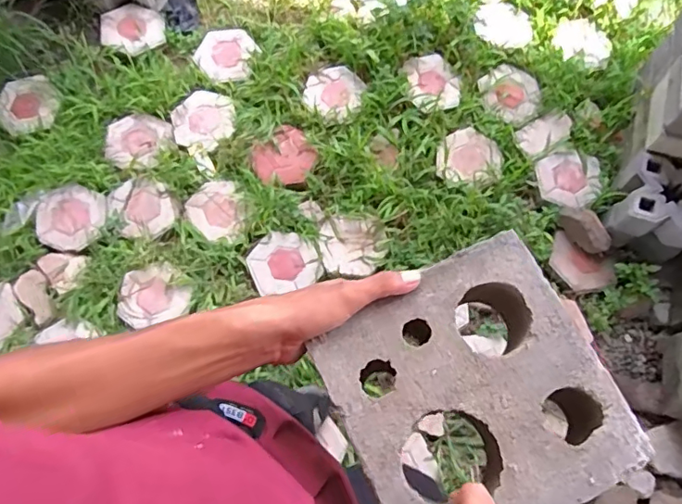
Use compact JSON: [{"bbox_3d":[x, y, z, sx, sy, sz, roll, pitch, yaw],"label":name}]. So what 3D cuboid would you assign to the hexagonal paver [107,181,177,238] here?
[{"bbox_3d":[-0.569,-0.125,1.527,0.162,0.032,0.195,-34,75,-10],"label":"hexagonal paver"}]

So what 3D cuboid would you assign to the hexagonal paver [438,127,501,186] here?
[{"bbox_3d":[0.382,-0.288,1.582,0.178,0.036,0.190,7,72,3],"label":"hexagonal paver"}]

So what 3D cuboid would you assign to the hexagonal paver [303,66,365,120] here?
[{"bbox_3d":[-0.021,-0.498,1.644,0.170,0.032,0.198,14,73,5],"label":"hexagonal paver"}]

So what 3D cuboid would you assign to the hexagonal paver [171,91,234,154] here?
[{"bbox_3d":[-0.416,-0.394,1.607,0.187,0.034,0.205,-17,73,-5],"label":"hexagonal paver"}]

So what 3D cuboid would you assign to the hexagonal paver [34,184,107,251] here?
[{"bbox_3d":[-0.775,-0.099,1.516,0.191,0.046,0.185,10,72,4],"label":"hexagonal paver"}]

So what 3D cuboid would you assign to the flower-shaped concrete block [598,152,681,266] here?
[{"bbox_3d":[0.845,-0.113,1.418,0.220,0.171,0.221,24,74,8],"label":"flower-shaped concrete block"}]

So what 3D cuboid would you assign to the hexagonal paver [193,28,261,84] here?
[{"bbox_3d":[-0.368,-0.634,1.683,0.184,0.033,0.210,-33,75,-10],"label":"hexagonal paver"}]

